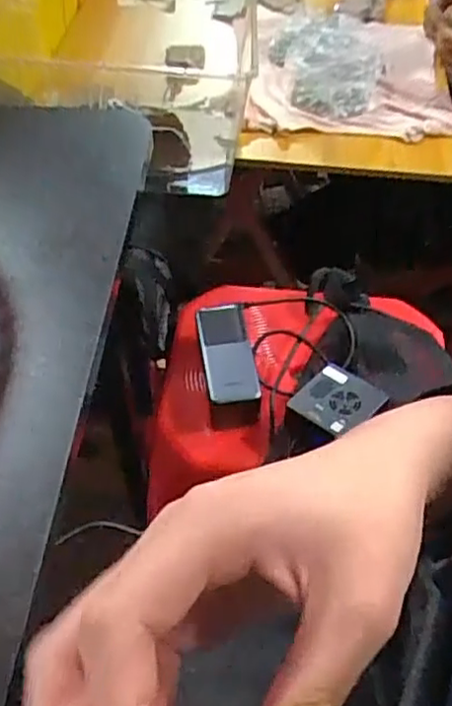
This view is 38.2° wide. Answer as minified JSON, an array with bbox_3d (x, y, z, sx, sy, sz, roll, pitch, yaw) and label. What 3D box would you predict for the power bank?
[{"bbox_3d":[-0.001,-0.002,0.692,0.057,0.017,0.132,9,46,-22],"label":"power bank"}]

